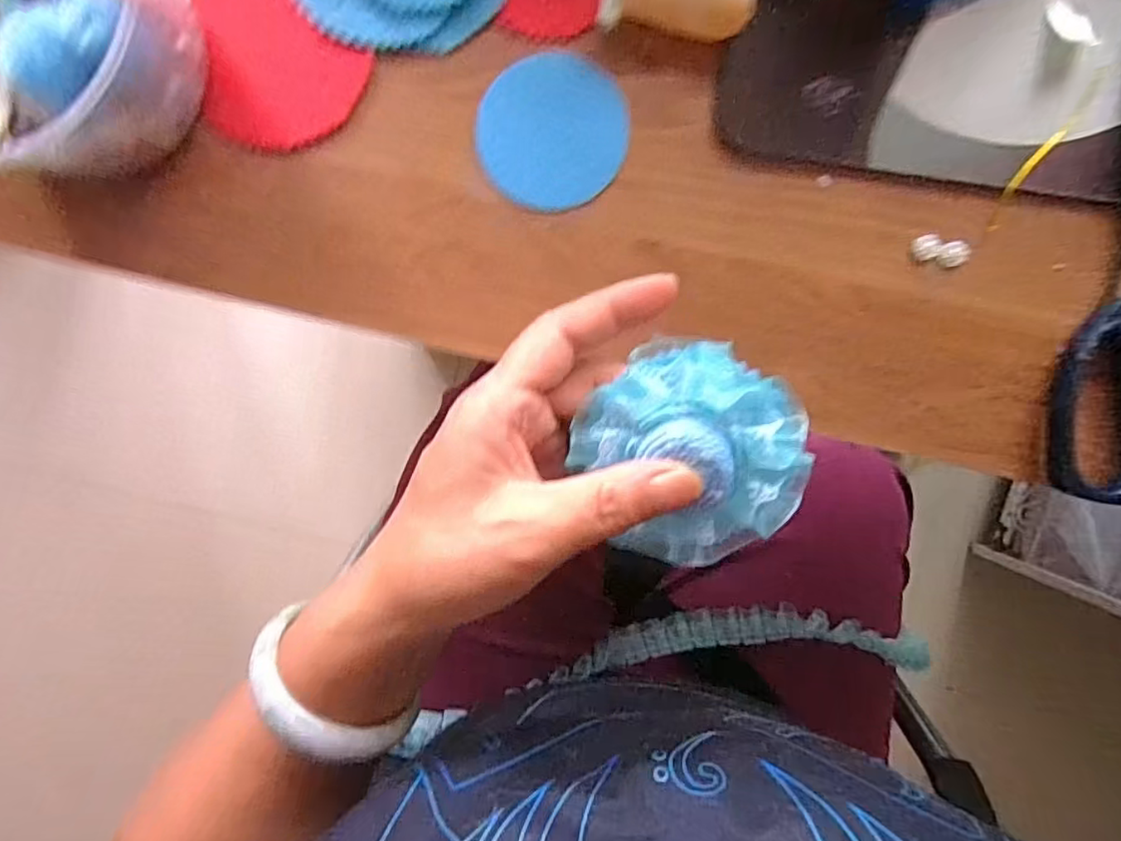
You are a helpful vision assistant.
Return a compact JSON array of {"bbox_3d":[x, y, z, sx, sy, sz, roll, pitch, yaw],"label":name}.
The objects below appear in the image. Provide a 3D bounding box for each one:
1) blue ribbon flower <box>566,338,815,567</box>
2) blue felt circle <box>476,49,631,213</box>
[{"bbox_3d":[0.044,0.013,0.205,0.074,0.025,0.073,0,96,1],"label":"blue ribbon flower"},{"bbox_3d":[-0.003,-0.113,0.236,0.057,0.004,0.058,3,96,1],"label":"blue felt circle"}]

